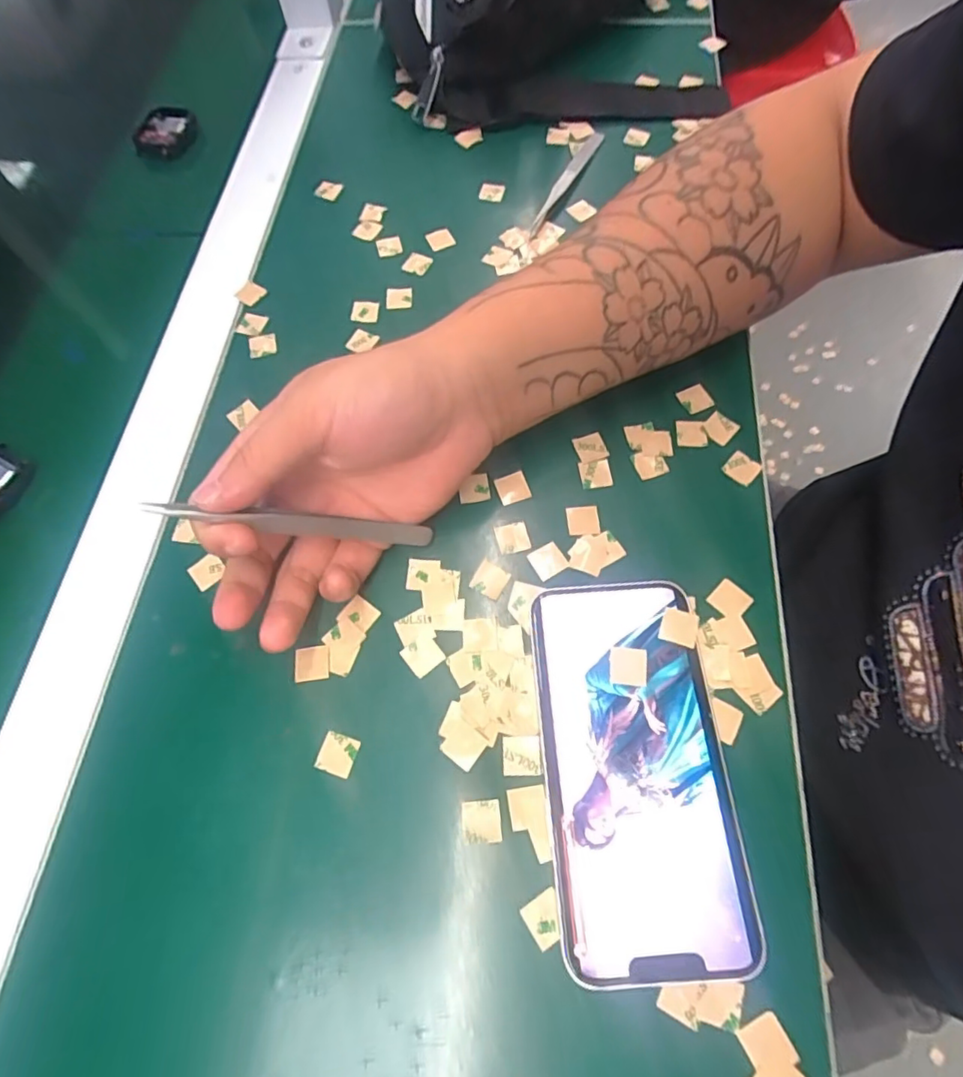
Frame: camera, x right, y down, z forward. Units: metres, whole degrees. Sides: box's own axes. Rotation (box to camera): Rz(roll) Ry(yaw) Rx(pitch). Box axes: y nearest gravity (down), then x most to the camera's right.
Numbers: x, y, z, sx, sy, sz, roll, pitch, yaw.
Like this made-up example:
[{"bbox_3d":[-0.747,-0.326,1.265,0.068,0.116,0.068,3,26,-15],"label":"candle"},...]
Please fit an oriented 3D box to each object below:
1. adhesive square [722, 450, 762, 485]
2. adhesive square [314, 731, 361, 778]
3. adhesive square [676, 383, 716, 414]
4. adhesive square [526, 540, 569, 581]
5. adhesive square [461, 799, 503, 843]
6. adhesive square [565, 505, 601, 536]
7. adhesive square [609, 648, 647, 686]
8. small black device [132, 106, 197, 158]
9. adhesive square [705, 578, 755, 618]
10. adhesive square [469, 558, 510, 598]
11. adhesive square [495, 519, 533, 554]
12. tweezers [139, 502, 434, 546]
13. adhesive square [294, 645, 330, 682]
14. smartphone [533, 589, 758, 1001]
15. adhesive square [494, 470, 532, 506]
[{"bbox_3d":[0.131,-0.036,0.283,0.015,0.004,0.015,-42,70,-15],"label":"adhesive square"},{"bbox_3d":[-0.060,0.091,0.237,0.015,0.004,0.015,17,64,5],"label":"adhesive square"},{"bbox_3d":[0.115,-0.074,0.302,0.014,0.004,0.016,-26,67,-9],"label":"adhesive square"},{"bbox_3d":[0.031,0.010,0.266,0.015,0.004,0.015,-32,68,-11],"label":"adhesive square"},{"bbox_3d":[0.000,0.111,0.223,0.015,0.004,0.015,-5,65,1],"label":"adhesive square"},{"bbox_3d":[0.050,-0.009,0.276,0.015,0.004,0.016,-5,65,1],"label":"adhesive square"},{"bbox_3d":[0.062,0.054,0.237,0.015,0.004,0.015,4,66,5],"label":"adhesive square"},{"bbox_3d":[-0.237,-0.298,0.416,0.041,0.011,0.047,12,67,8],"label":"small black device"},{"bbox_3d":[0.113,0.027,0.256,0.016,0.004,0.015,41,74,19],"label":"adhesive square"},{"bbox_3d":[0.004,0.019,0.265,0.015,0.004,0.015,28,70,14],"label":"adhesive square"},{"bbox_3d":[0.015,-0.001,0.273,0.015,0.004,0.015,-15,66,-7],"label":"adhesive square"},{"bbox_3d":[-0.074,-0.006,0.238,0.117,0.006,0.007,6,60,-33],"label":"tweezers"},{"bbox_3d":[-0.076,0.055,0.250,0.015,0.004,0.015,-7,65,0],"label":"adhesive square"},{"bbox_3d":[0.060,0.088,0.227,0.069,0.008,0.143,-5,65,1],"label":"smartphone"},{"bbox_3d":[0.016,-0.026,0.284,0.015,0.004,0.015,-17,66,-5],"label":"adhesive square"}]

